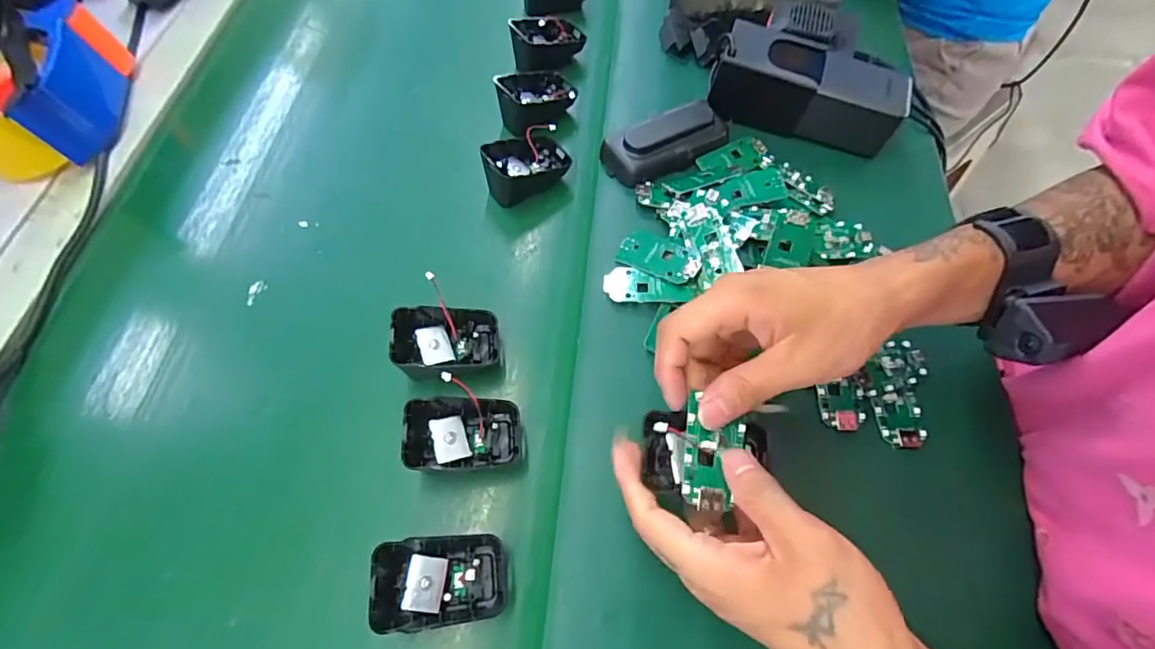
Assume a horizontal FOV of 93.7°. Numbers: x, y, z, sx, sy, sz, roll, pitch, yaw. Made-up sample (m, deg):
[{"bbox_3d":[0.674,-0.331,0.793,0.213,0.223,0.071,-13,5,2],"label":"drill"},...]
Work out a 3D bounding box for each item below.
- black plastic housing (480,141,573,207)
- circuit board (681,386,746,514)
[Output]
[{"bbox_3d":[-0.042,-0.130,0.444,0.069,0.040,0.050,-23,66,-11],"label":"black plastic housing"},{"bbox_3d":[0.072,0.067,0.287,0.030,0.007,0.060,10,64,4],"label":"circuit board"}]

